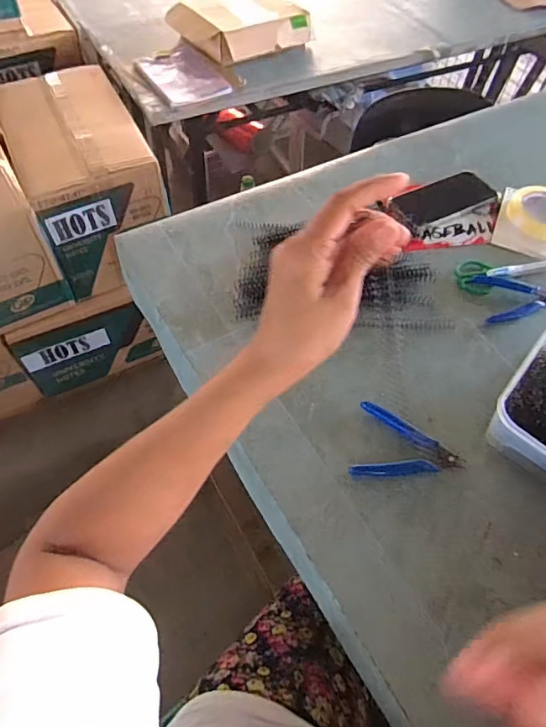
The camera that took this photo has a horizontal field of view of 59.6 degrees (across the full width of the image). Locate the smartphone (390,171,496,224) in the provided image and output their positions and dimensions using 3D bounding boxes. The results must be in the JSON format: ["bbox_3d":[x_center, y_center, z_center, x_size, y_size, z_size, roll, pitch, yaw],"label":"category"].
[{"bbox_3d":[0.262,-0.254,0.733,0.163,0.013,0.063,-24,74,-18],"label":"smartphone"}]

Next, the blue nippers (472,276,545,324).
[{"bbox_3d":[0.330,-0.086,0.631,0.112,0.010,0.075,0,58,-3],"label":"blue nippers"}]

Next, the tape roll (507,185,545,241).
[{"bbox_3d":[0.419,-0.231,0.731,0.107,0.030,0.107,1,58,-2],"label":"tape roll"}]

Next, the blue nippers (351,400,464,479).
[{"bbox_3d":[0.145,0.093,0.512,0.111,0.011,0.084,16,58,7],"label":"blue nippers"}]

